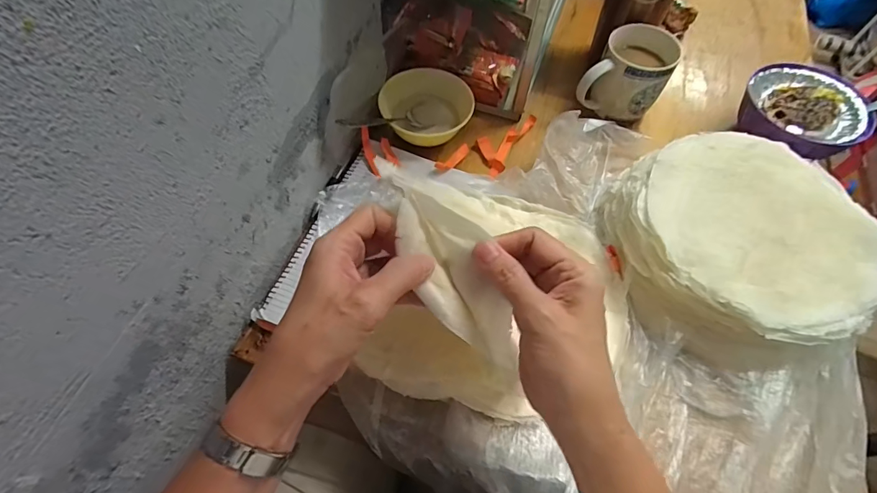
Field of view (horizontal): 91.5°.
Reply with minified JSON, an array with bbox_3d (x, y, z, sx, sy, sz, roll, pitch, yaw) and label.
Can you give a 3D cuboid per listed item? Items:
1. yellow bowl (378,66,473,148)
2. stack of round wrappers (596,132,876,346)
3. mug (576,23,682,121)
[{"bbox_3d":[-0.015,-0.170,0.540,0.104,0.062,0.087,-17,64,-11],"label":"yellow bowl"},{"bbox_3d":[0.303,-0.011,0.433,0.225,0.059,0.223,-6,62,-6],"label":"stack of round wrappers"},{"bbox_3d":[0.238,-0.209,0.547,0.084,0.095,0.095,33,65,15],"label":"mug"}]

